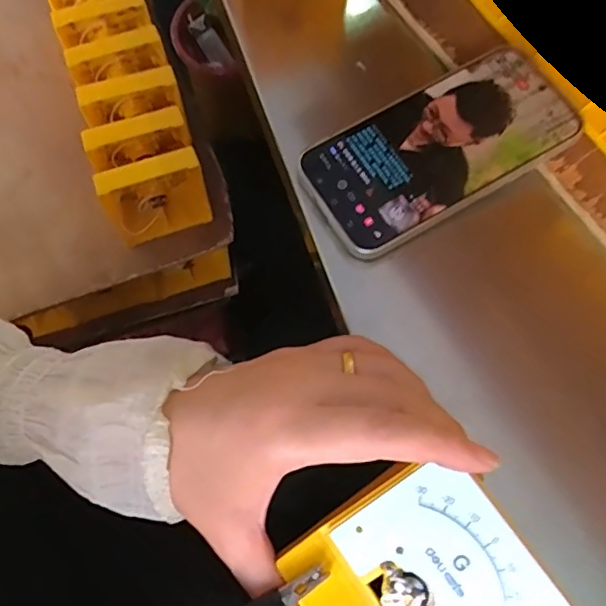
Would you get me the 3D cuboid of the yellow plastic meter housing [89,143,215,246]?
[{"bbox_3d":[-0.122,-0.089,0.468,0.080,0.086,0.030,-21,72,-10],"label":"yellow plastic meter housing"}]

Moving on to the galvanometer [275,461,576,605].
[{"bbox_3d":[0.049,0.114,0.236,0.087,0.038,0.080,-41,77,10],"label":"galvanometer"}]

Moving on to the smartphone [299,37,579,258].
[{"bbox_3d":[0.078,-0.089,0.321,0.153,0.017,0.077,-31,74,-13],"label":"smartphone"}]

